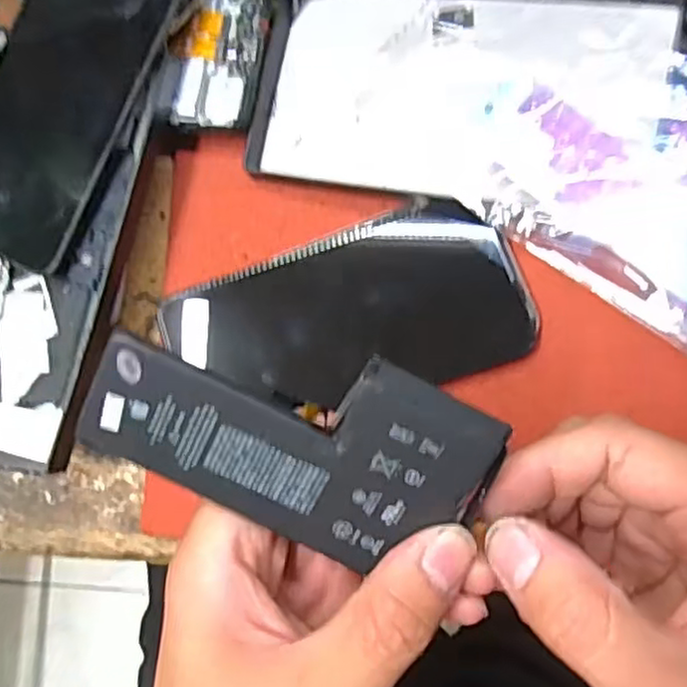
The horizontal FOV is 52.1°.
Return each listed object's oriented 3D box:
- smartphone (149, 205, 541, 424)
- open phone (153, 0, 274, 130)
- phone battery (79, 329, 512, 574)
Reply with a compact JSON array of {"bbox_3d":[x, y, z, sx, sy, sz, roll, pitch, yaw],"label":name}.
[{"bbox_3d":[0.004,-0.009,0.302,0.143,0.011,0.075,-21,89,-3],"label":"smartphone"},{"bbox_3d":[-0.057,-0.131,0.314,0.043,0.011,0.070,12,87,4],"label":"open phone"},{"bbox_3d":[-0.015,0.025,0.196,0.108,0.004,0.062,25,112,-4],"label":"phone battery"}]

